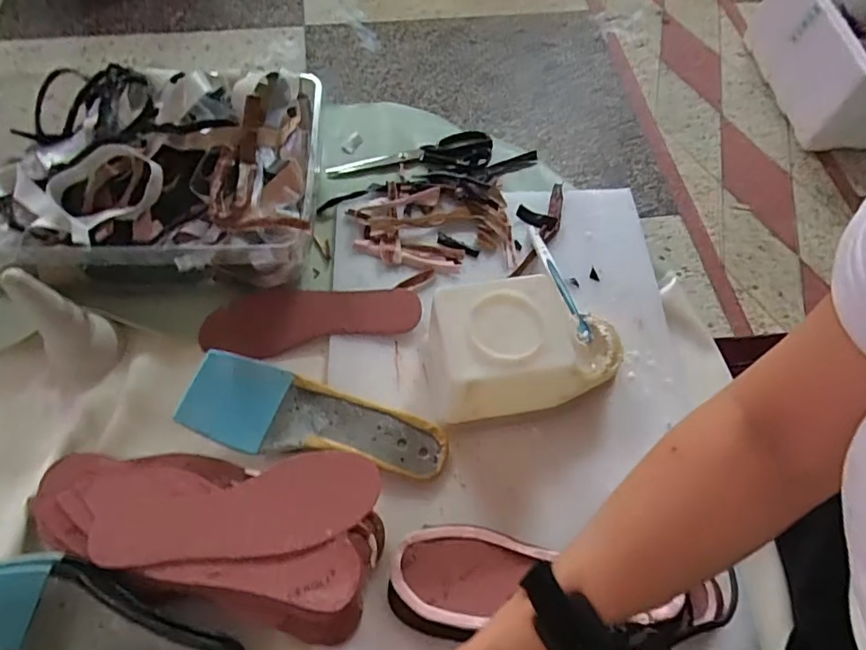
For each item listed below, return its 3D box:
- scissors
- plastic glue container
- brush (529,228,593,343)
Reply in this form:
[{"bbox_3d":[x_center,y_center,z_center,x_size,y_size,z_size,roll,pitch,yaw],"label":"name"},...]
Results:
[{"bbox_3d":[-0.030,-0.226,0.721,0.214,0.019,0.071,-1,62,-3],"label":"scissors"},{"bbox_3d":[0.095,0.024,0.520,0.189,0.107,0.103,-5,62,-5],"label":"plastic glue container"},{"bbox_3d":[0.138,-0.052,0.601,0.017,0.015,0.193,-7,47,-7],"label":"brush"}]

